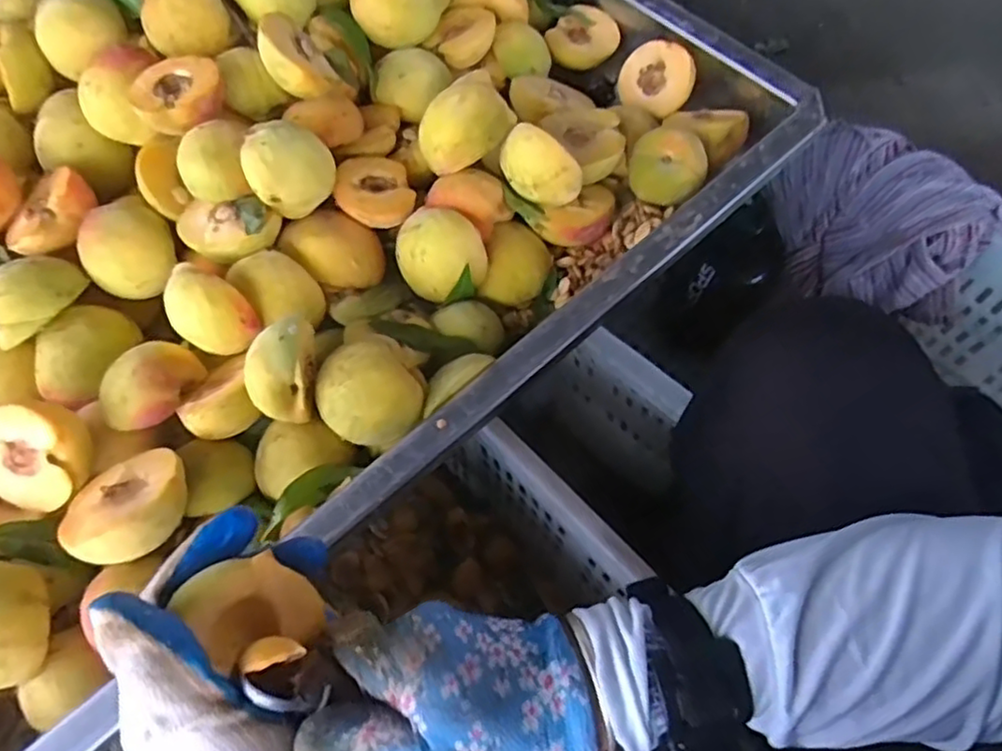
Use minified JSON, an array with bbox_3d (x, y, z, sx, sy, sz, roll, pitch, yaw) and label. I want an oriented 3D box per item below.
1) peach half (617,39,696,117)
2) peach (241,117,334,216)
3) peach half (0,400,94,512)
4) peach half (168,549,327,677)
[{"bbox_3d":[0.127,-0.235,0.536,0.055,0.030,0.059,3,97,27],"label":"peach half"},{"bbox_3d":[-0.135,-0.133,0.426,0.054,0.045,0.049,-21,65,-8],"label":"peach"},{"bbox_3d":[-0.267,0.045,0.388,0.062,0.035,0.062,0,98,-2],"label":"peach half"},{"bbox_3d":[-0.101,0.101,0.278,0.043,0.033,0.046,-1,64,2],"label":"peach half"}]

